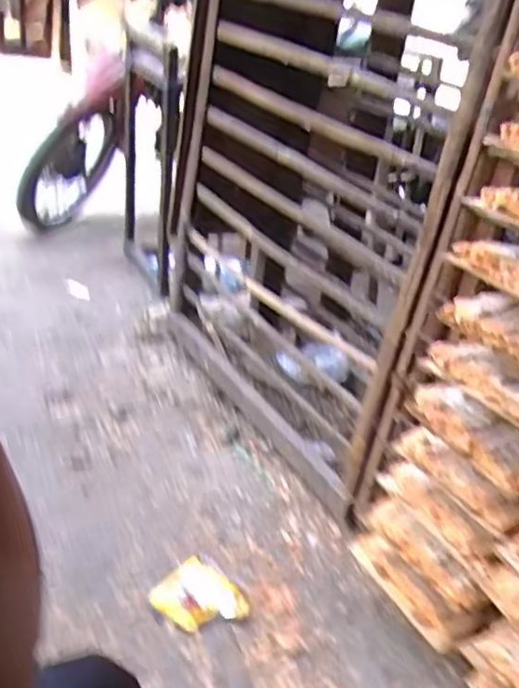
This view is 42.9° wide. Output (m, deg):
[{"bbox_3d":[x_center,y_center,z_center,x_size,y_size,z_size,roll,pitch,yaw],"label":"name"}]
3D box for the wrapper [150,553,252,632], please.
[{"bbox_3d":[-0.099,0.434,1.131,0.146,0.014,0.139,25,30,28],"label":"wrapper"}]

